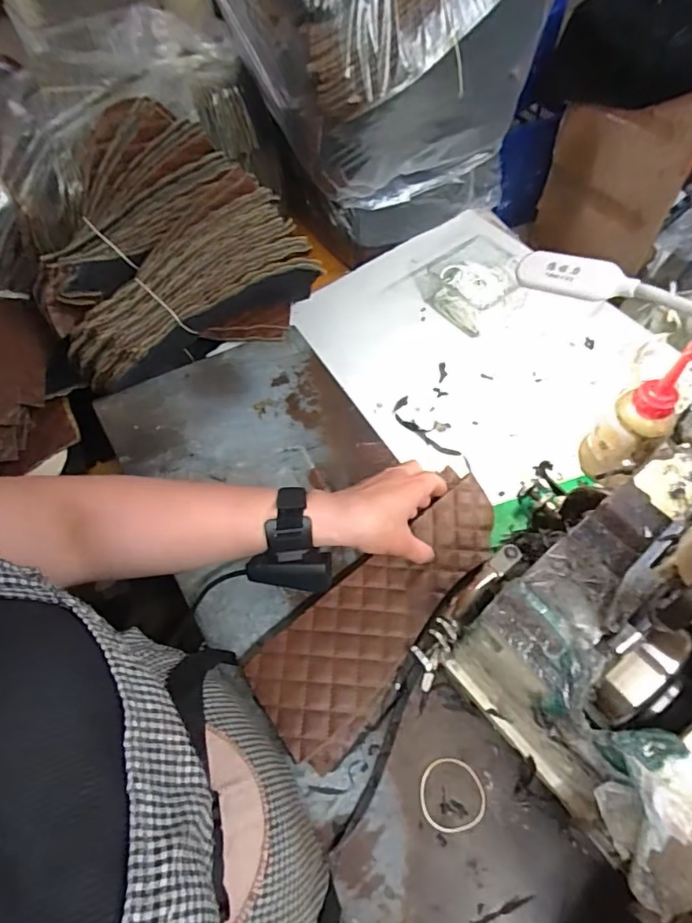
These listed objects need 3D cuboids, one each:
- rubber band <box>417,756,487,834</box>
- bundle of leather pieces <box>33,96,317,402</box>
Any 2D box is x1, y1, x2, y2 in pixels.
[{"bbox_3d":[0.083,0.261,0.425,0.051,0.004,0.050,0,59,3],"label":"rubber band"},{"bbox_3d":[-0.212,-0.252,0.626,0.298,0.191,0.229,-23,61,-11],"label":"bundle of leather pieces"}]

